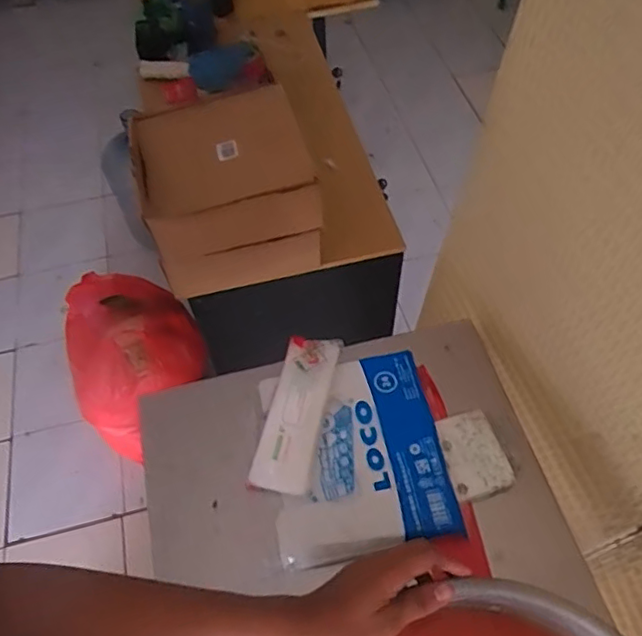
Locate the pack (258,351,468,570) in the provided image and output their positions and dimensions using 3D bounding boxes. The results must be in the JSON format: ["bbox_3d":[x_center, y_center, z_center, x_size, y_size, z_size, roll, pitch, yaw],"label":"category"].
[{"bbox_3d":[0.046,0.169,0.744,0.220,0.021,0.247,-8,57,-4],"label":"pack"}]

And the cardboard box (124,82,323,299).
[{"bbox_3d":[-0.160,-0.214,0.976,0.257,0.197,0.269,-17,58,-9],"label":"cardboard box"}]

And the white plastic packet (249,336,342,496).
[{"bbox_3d":[-0.032,0.120,0.766,0.072,0.023,0.211,10,58,9],"label":"white plastic packet"}]

